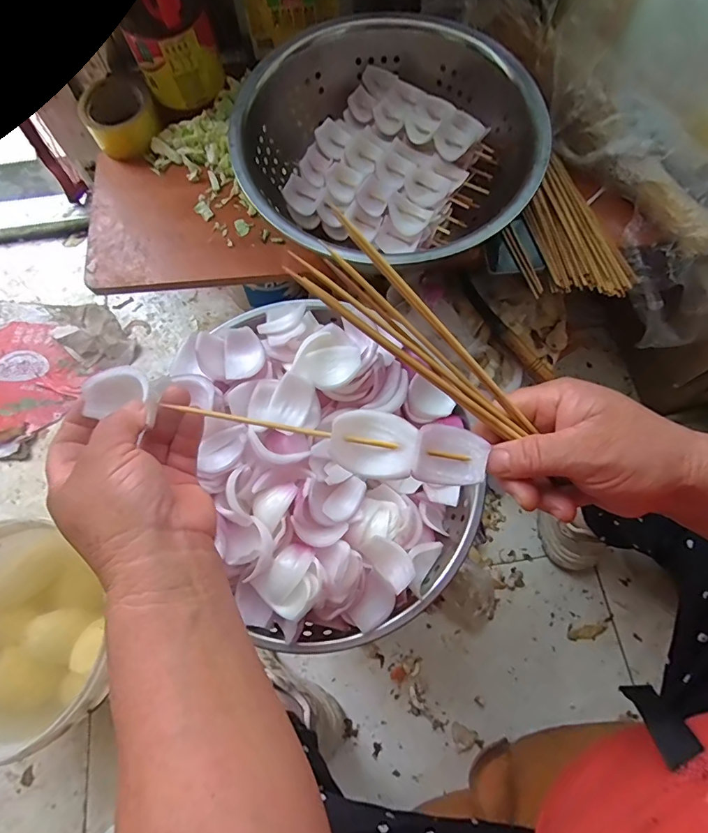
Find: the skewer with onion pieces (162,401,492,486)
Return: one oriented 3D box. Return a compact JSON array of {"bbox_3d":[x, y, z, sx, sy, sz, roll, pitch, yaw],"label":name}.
[{"bbox_3d":[-0.006,0.012,0.275,0.170,0.019,0.038,10,70,1],"label":"skewer with onion pieces"}]

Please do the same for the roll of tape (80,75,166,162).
[{"bbox_3d":[-0.321,-0.412,0.623,0.095,0.061,0.095,0,70,-1],"label":"roll of tape"}]

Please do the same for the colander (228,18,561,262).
[{"bbox_3d":[0.037,-0.301,0.543,0.329,0.132,0.319,0,70,-1],"label":"colander"}]

